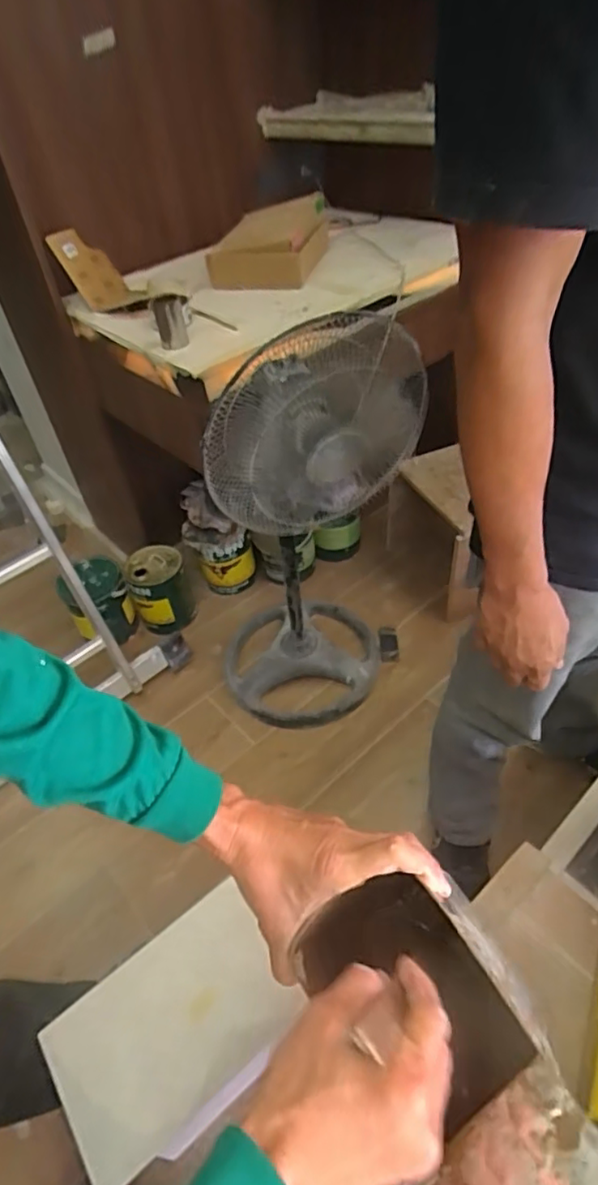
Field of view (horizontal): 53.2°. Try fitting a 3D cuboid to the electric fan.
[{"bbox_3d":[0.002,-0.122,1.305,0.456,0.875,0.375,-16,45,-8],"label":"electric fan"}]

